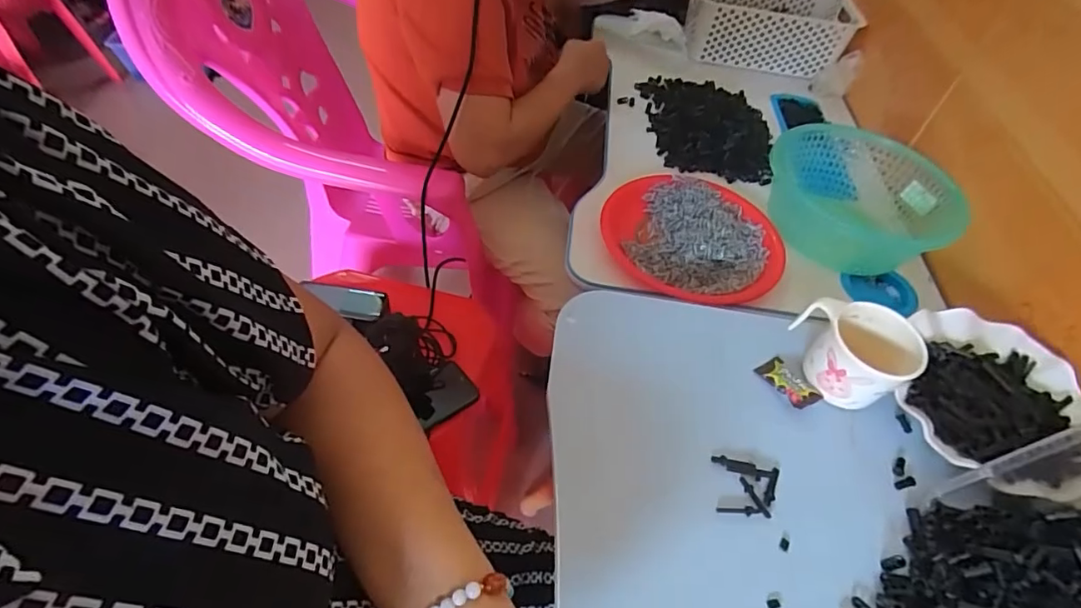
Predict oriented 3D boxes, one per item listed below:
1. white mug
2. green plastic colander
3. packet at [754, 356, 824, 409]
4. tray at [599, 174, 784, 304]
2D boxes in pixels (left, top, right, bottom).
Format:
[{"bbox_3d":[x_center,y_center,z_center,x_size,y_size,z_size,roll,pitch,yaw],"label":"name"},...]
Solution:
[{"bbox_3d":[0.280,0.041,0.478,0.078,0.063,0.093,-12,53,-16],"label":"white mug"},{"bbox_3d":[0.413,-0.139,0.720,0.223,0.092,0.204,19,51,9],"label":"green plastic colander"},{"bbox_3d":[0.225,0.069,0.486,0.027,0.009,0.053,-25,57,-24],"label":"packet"},{"bbox_3d":[0.196,-0.090,0.691,0.216,0.026,0.225,-17,54,-19],"label":"tray"}]

